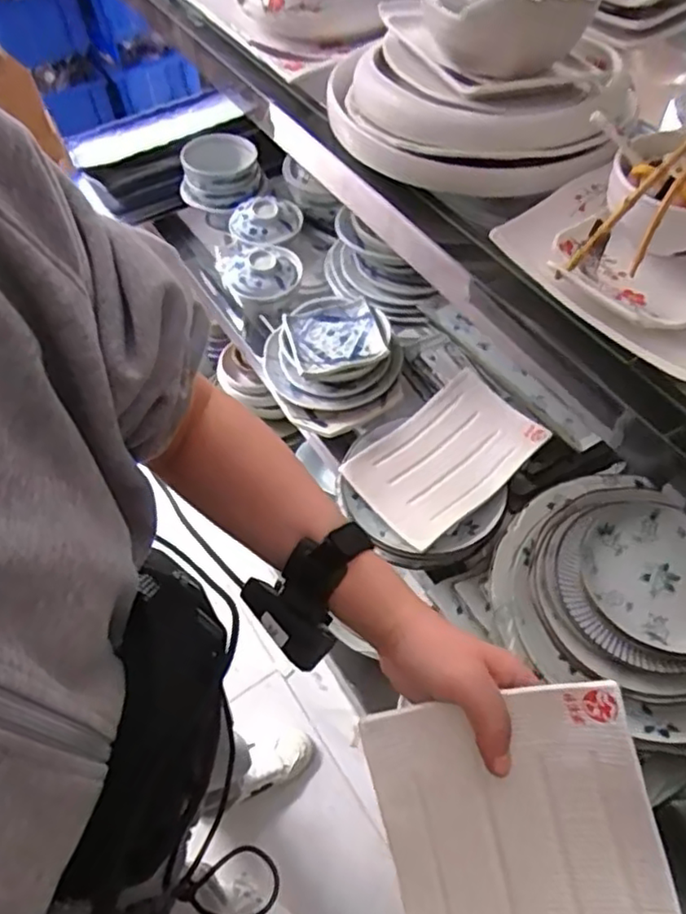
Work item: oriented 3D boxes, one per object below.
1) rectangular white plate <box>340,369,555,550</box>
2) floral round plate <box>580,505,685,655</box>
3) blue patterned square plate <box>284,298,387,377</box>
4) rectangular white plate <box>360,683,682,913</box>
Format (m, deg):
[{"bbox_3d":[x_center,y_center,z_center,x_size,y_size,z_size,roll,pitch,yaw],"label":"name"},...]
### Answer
[{"bbox_3d":[0.119,-0.003,0.771,0.211,0.027,0.144,-36,62,-20],"label":"rectangular white plate"},{"bbox_3d":[0.293,0.109,0.595,0.140,0.017,0.132,-1,56,2],"label":"floral round plate"},{"bbox_3d":[-0.012,-0.169,0.895,0.127,0.019,0.117,-12,56,-5],"label":"blue patterned square plate"},{"bbox_3d":[0.103,0.240,0.349,0.141,0.020,0.212,-15,79,13],"label":"rectangular white plate"}]

